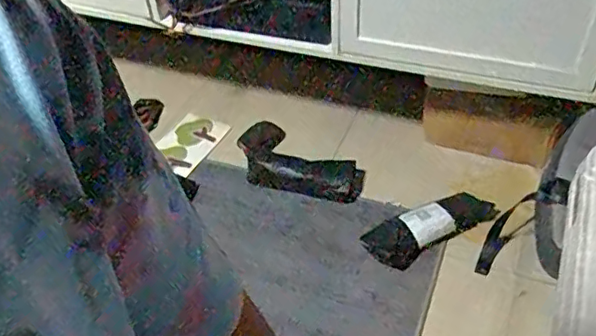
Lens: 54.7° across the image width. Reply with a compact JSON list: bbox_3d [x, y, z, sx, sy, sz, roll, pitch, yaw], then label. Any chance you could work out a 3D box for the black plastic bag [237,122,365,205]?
[{"bbox_3d":[-0.010,-0.006,1.451,0.352,0.092,0.162,20,49,24],"label":"black plastic bag"}]

